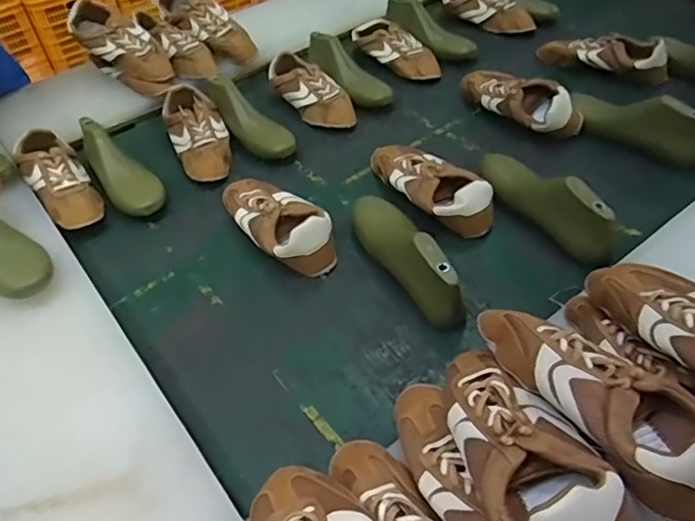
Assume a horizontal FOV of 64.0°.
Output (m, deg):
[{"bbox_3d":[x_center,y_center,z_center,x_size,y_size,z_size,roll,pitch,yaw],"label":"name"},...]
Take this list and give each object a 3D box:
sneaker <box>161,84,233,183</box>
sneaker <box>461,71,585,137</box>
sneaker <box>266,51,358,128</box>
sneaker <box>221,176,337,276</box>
[{"bbox_3d":[-0.269,-0.231,1.007,0.101,0.077,0.231,-19,47,-14],"label":"sneaker"},{"bbox_3d":[0.312,-0.301,1.033,0.089,0.072,0.253,-34,53,-24],"label":"sneaker"},{"bbox_3d":[-0.067,-0.328,1.092,0.091,0.074,0.223,-32,51,-25],"label":"sneaker"},{"bbox_3d":[-0.110,-0.070,0.839,0.102,0.066,0.238,-31,51,-24],"label":"sneaker"}]

